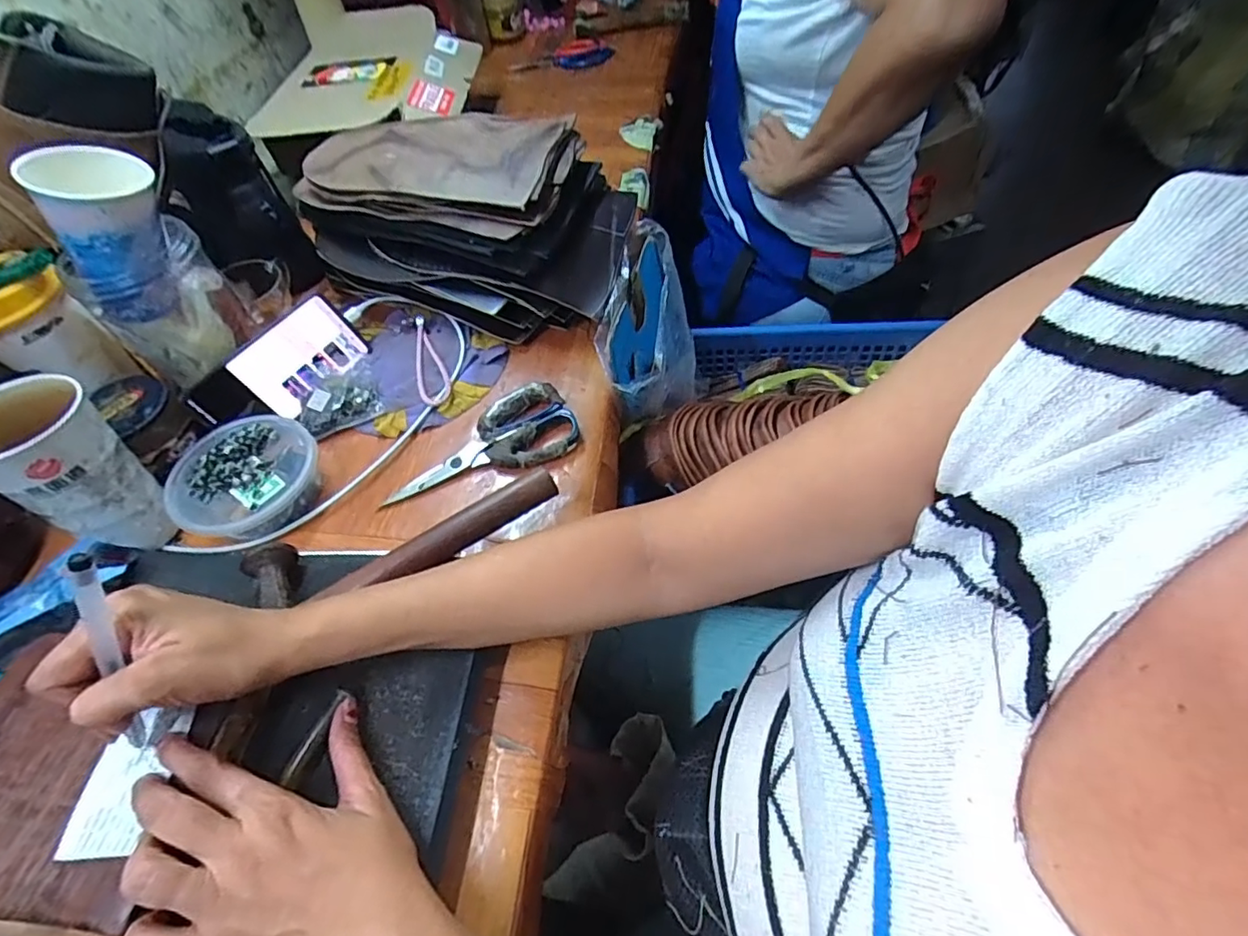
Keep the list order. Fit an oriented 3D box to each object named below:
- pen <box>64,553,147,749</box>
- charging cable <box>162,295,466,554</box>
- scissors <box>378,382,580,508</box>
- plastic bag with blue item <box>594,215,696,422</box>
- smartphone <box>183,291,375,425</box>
[{"bbox_3d":[-0.259,0.097,0.289,0.009,0.131,0.010,23,30,21],"label":"pen"},{"bbox_3d":[-0.260,-0.052,0.540,0.168,0.026,0.313,11,61,5],"label":"charging cable"},{"bbox_3d":[-0.126,-0.018,0.501,0.169,0.021,0.077,-23,55,-11],"label":"scissors"},{"bbox_3d":[0.024,-0.140,0.586,0.094,0.120,0.181,-2,53,4],"label":"plastic bag with blue item"},{"bbox_3d":[-0.319,-0.094,0.541,0.014,0.071,0.153,-6,43,48],"label":"smartphone"}]

